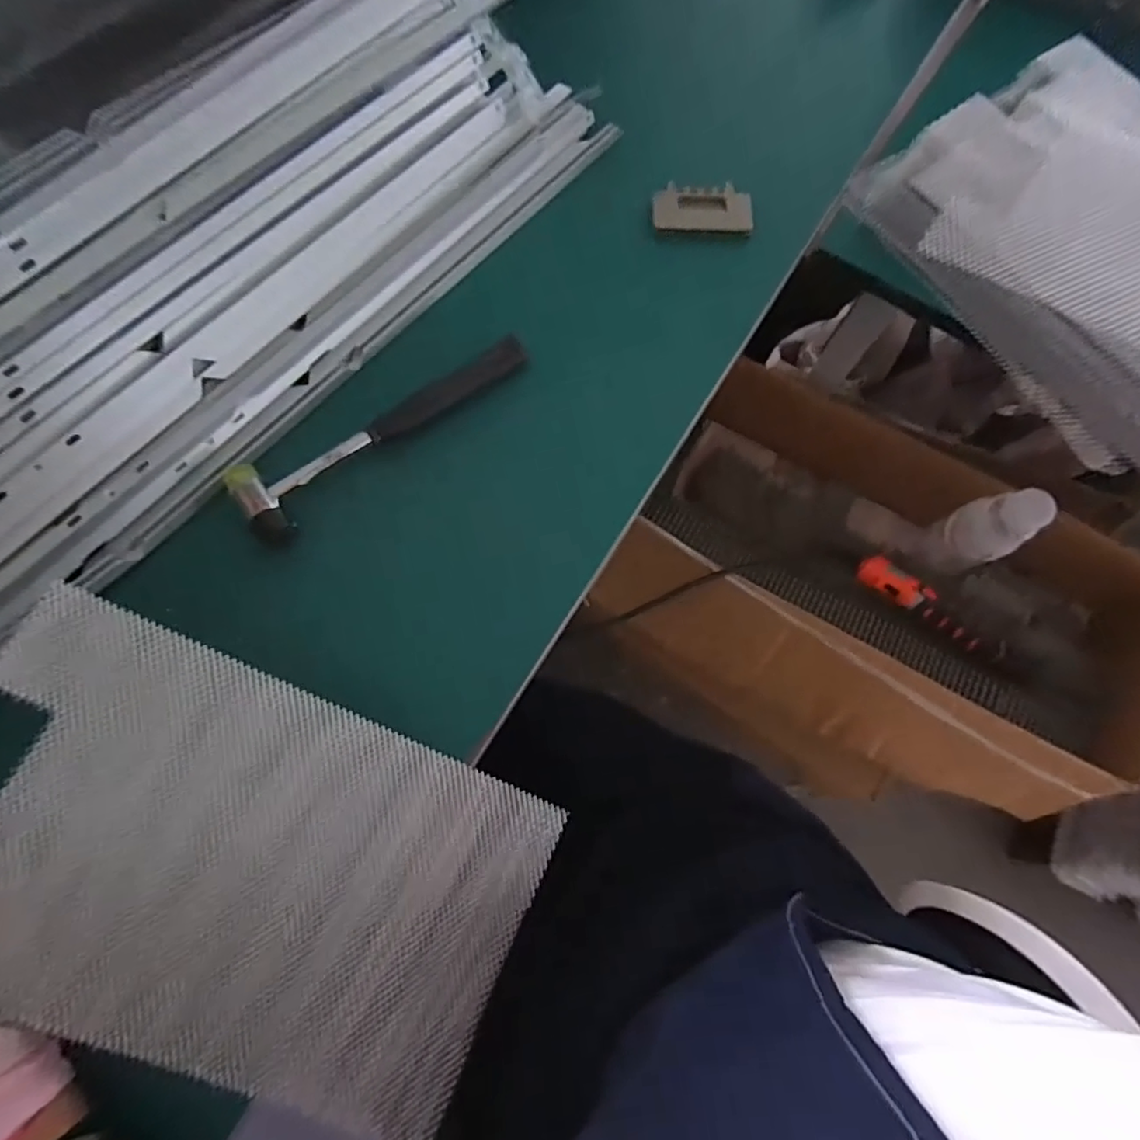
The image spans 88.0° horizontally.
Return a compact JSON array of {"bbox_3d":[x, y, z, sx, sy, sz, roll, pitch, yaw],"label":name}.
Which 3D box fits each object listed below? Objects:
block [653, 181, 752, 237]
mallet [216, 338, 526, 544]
[{"bbox_3d":[0.113,-0.308,0.502,0.083,0.009,0.057,-1,74,-2],"label":"block"},{"bbox_3d":[-0.133,-0.110,0.430,0.234,0.029,0.057,-38,78,-11],"label":"mallet"}]

